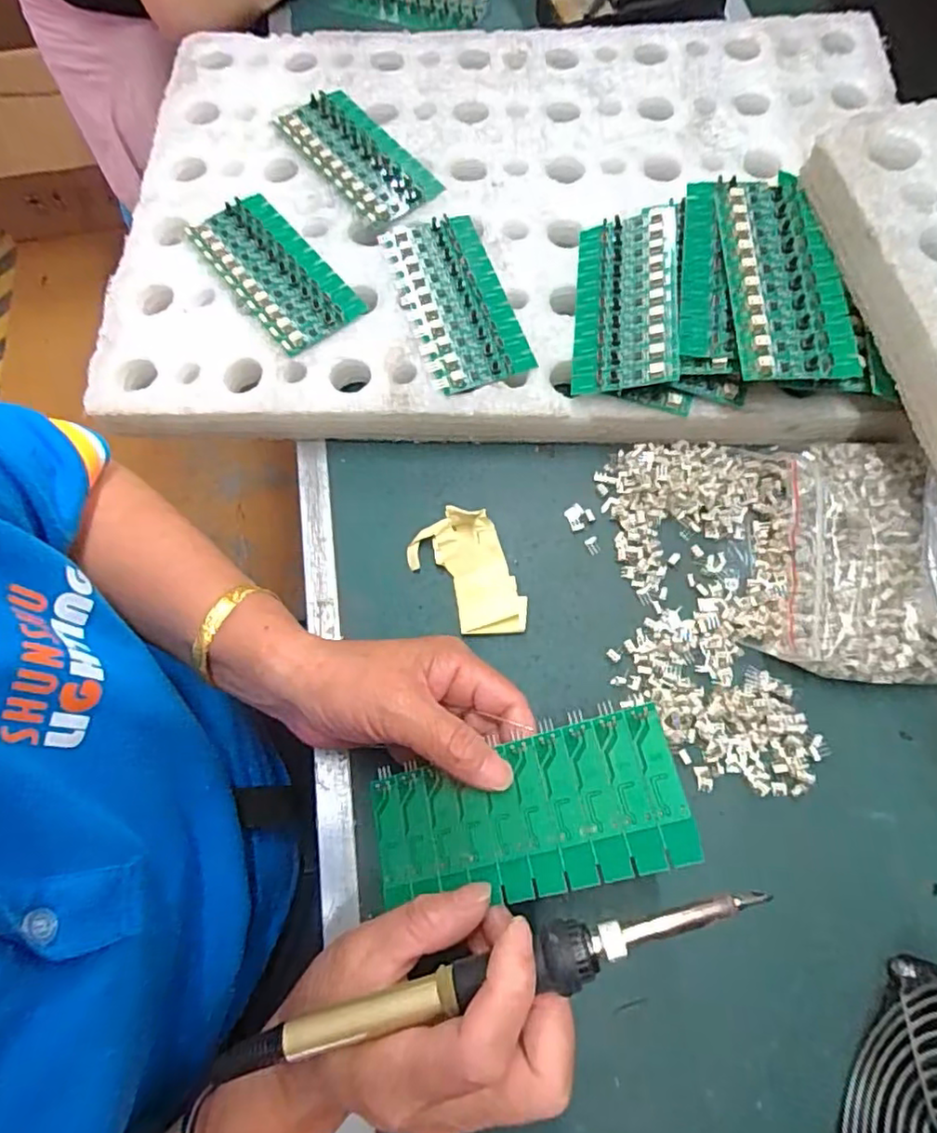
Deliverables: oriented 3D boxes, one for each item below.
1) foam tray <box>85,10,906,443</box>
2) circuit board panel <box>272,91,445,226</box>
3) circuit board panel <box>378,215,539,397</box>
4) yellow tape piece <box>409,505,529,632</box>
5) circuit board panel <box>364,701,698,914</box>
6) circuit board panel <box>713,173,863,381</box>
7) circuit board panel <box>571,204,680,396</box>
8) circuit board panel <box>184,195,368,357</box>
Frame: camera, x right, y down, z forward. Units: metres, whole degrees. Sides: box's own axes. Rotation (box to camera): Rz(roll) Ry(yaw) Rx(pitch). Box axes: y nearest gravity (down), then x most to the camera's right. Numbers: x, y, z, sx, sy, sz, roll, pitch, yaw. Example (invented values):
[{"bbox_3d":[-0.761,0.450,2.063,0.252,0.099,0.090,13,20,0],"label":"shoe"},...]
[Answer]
[{"bbox_3d":[0.022,-0.278,0.446,0.531,0.051,0.406,1,70,3],"label":"foam tray"},{"bbox_3d":[-0.081,-0.305,0.456,0.061,0.009,0.138,-36,73,-10],"label":"circuit board panel"},{"bbox_3d":[-0.009,-0.176,0.407,0.066,0.010,0.136,-19,70,-5],"label":"circuit board panel"},{"bbox_3d":[0.000,0.007,0.370,0.051,0.021,0.080,-26,71,-7],"label":"yellow tape piece"},{"bbox_3d":[0.022,0.109,0.269,0.139,0.004,0.061,-20,64,15],"label":"circuit board panel"},{"bbox_3d":[0.185,-0.173,0.363,0.062,0.015,0.150,1,70,3],"label":"circuit board panel"},{"bbox_3d":[0.099,-0.171,0.392,0.063,0.006,0.139,-2,67,22],"label":"circuit board panel"},{"bbox_3d":[-0.132,-0.202,0.419,0.059,0.009,0.133,-37,73,-11],"label":"circuit board panel"}]

